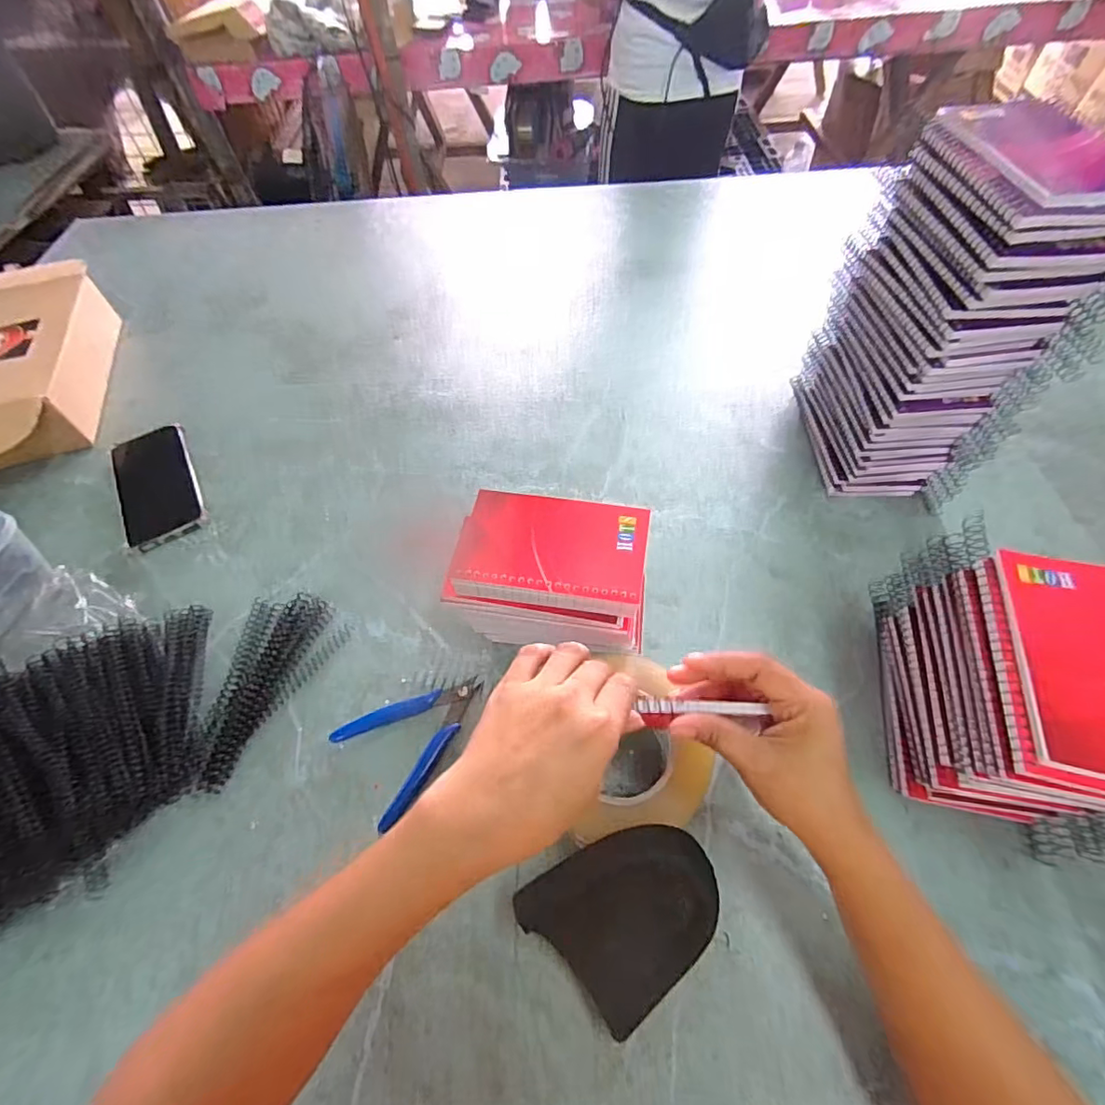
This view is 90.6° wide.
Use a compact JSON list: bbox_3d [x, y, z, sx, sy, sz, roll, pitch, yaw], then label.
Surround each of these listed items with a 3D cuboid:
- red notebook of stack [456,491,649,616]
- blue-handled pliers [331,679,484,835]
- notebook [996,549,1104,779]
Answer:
[{"bbox_3d":[0.001,-0.004,0.390,0.129,0.013,0.086,5,57,7],"label":"red notebook of stack"},{"bbox_3d":[-0.107,0.146,0.444,0.116,0.015,0.082,-35,61,-18],"label":"blue-handled pliers"},{"bbox_3d":[0.301,0.059,0.302,0.082,0.010,0.131,11,59,9],"label":"notebook"}]

